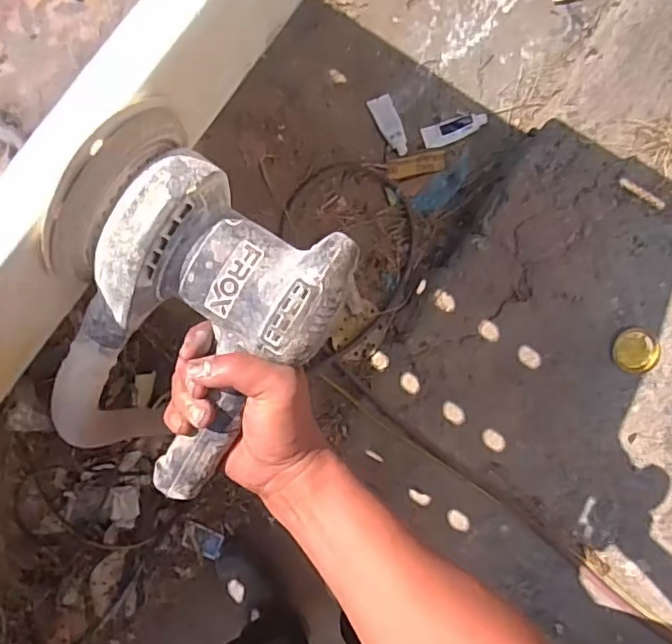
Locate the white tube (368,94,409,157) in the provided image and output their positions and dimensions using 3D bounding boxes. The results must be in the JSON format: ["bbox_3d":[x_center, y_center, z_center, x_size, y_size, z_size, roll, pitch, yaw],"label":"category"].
[{"bbox_3d":[0.131,-0.473,1.393,0.057,0.026,0.155,-21,86,-4],"label":"white tube"}]

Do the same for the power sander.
[{"bbox_3d":[-0.113,0.006,0.400,0.177,0.119,0.230,34,83,1],"label":"power sander"}]

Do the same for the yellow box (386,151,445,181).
[{"bbox_3d":[0.190,-0.370,1.364,0.138,0.012,0.050,-14,86,-3],"label":"yellow box"}]

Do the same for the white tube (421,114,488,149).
[{"bbox_3d":[0.287,-0.463,1.396,0.156,0.020,0.058,-17,86,-3],"label":"white tube"}]

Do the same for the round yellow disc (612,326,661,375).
[{"bbox_3d":[0.646,0.061,1.251,0.097,0.014,0.097,0,93,6],"label":"round yellow disc"}]

